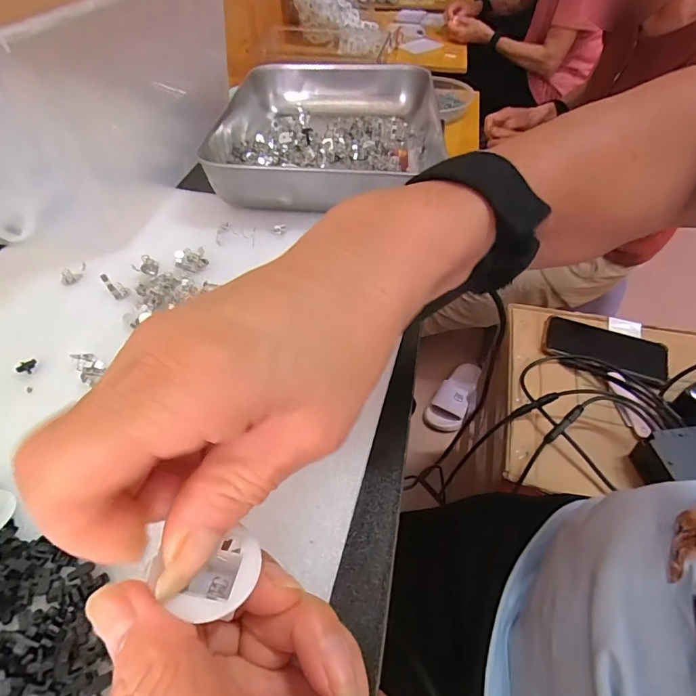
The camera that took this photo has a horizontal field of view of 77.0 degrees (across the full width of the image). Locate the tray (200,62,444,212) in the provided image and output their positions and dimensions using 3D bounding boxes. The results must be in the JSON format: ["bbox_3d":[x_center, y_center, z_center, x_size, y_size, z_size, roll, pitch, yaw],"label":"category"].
[{"bbox_3d":[-0.021,-0.207,0.418,0.206,0.050,0.249,4,50,3],"label":"tray"}]

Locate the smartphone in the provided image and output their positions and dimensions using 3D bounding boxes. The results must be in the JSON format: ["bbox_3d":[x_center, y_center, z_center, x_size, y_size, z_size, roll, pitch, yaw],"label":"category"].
[{"bbox_3d":[0.357,0.000,0.606,0.166,0.012,0.065,15,65,5],"label":"smartphone"}]

